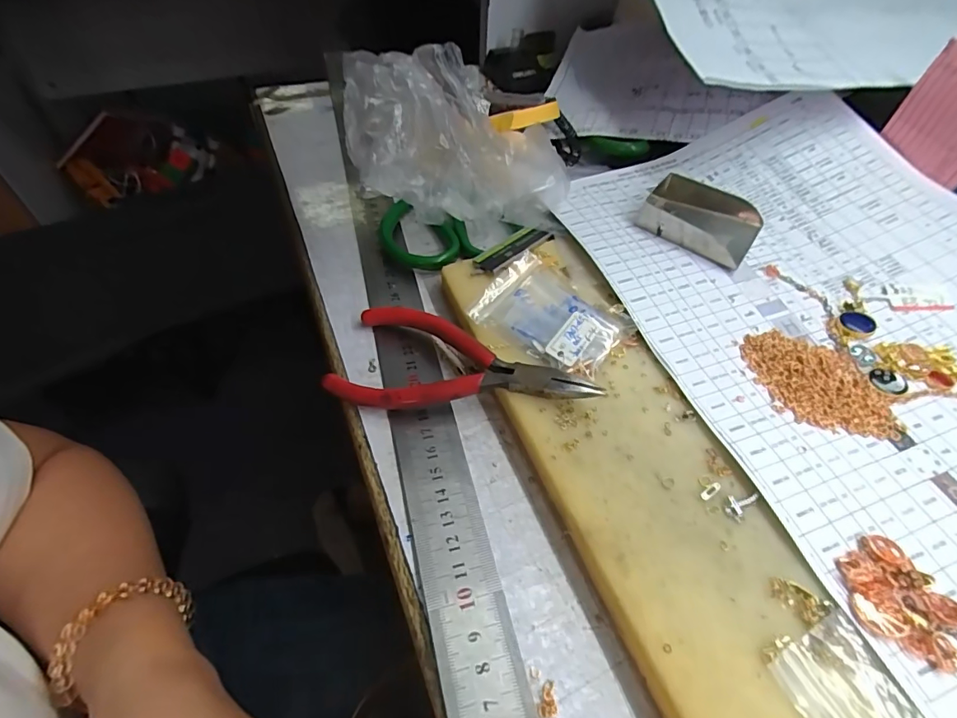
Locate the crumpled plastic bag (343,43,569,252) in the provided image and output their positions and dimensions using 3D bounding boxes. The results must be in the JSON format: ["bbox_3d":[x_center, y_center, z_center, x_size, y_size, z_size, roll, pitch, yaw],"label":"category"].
[{"bbox_3d":[-0.015,-0.120,0.269,0.119,0.077,0.089,-17,57,-13],"label":"crumpled plastic bag"}]

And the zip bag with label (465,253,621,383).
[{"bbox_3d":[0.036,-0.022,0.234,0.065,0.012,0.051,34,57,22],"label":"zip bag with label"}]

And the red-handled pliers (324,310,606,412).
[{"bbox_3d":[-0.008,0.000,0.226,0.122,0.021,0.054,6,56,7],"label":"red-handled pliers"}]

